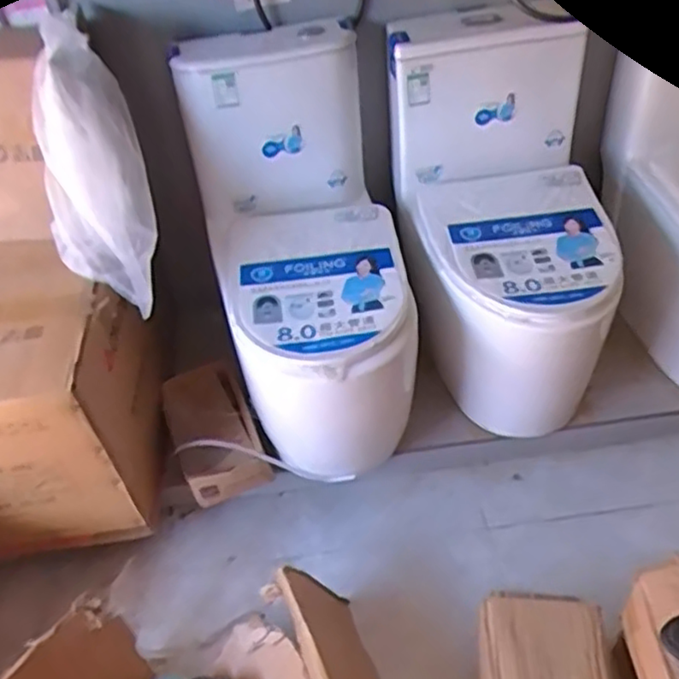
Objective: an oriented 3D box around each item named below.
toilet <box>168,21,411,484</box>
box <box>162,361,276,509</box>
[{"bbox_3d":[-0.071,-0.164,1.495,0.390,0.749,0.706,-11,43,-5],"label":"toilet"},{"bbox_3d":[-0.295,0.208,1.575,0.186,0.151,0.306,-20,45,-14],"label":"box"}]

